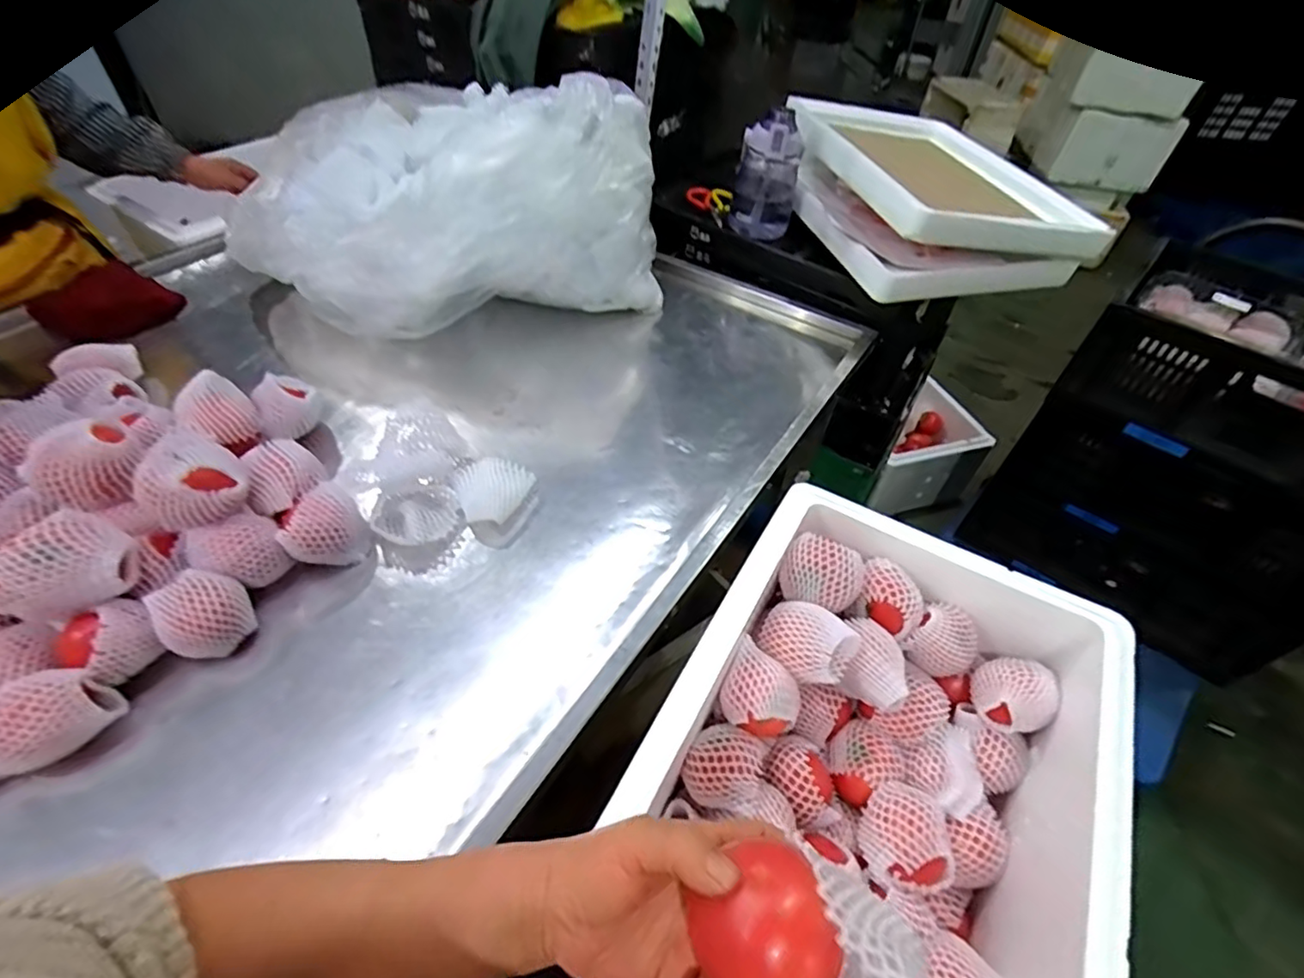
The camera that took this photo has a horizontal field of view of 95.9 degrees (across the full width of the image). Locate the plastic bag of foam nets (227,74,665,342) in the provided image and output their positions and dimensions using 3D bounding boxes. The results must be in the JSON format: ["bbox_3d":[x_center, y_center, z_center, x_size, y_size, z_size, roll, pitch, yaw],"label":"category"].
[{"bbox_3d":[-0.247,-0.393,0.860,0.515,0.300,0.211,-19,52,-18],"label":"plastic bag of foam nets"}]

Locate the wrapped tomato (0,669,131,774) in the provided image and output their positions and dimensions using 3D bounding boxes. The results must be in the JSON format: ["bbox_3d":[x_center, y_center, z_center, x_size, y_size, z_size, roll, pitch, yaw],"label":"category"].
[{"bbox_3d":[-0.502,0.188,0.482,0.087,0.050,0.061,-24,53,-22],"label":"wrapped tomato"}]

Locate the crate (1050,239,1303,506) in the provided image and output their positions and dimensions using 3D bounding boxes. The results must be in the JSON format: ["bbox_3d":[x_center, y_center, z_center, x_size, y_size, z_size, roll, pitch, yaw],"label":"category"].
[{"bbox_3d":[1.144,-0.208,1.076,0.602,0.200,0.426,35,56,26],"label":"crate"}]

